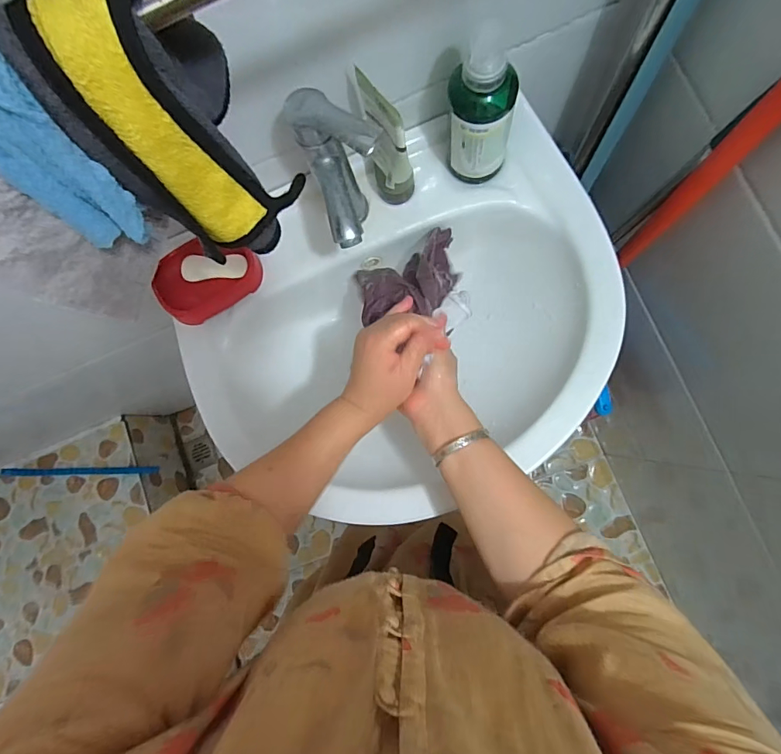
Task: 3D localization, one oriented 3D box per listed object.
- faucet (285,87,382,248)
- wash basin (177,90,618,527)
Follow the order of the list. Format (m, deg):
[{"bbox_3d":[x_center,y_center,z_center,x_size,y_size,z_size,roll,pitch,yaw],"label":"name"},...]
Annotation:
[{"bbox_3d":[-0.038,-0.197,0.474,0.072,0.184,0.130,-20,81,4],"label":"faucet"},{"bbox_3d":[0.022,-0.049,0.598,0.537,0.151,0.406,-29,81,3],"label":"wash basin"}]

